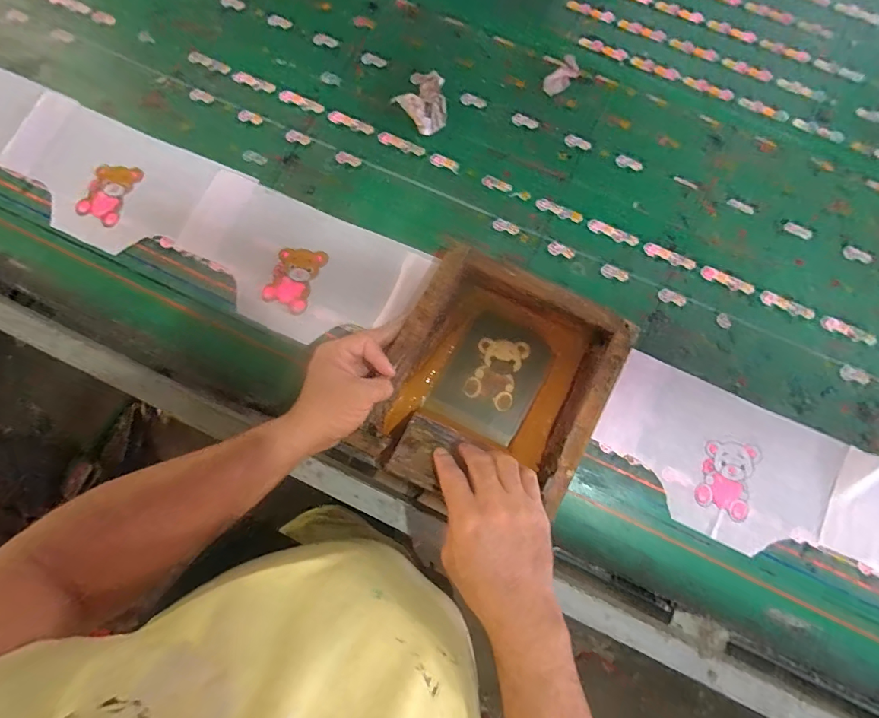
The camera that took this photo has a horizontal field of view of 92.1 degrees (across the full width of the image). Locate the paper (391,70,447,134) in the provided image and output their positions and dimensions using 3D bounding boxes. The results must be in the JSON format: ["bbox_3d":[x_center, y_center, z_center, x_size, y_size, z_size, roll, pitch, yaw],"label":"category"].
[{"bbox_3d":[-0.018,-0.348,0.568,0.070,0.019,0.089,-38,81,-7],"label":"paper"}]

